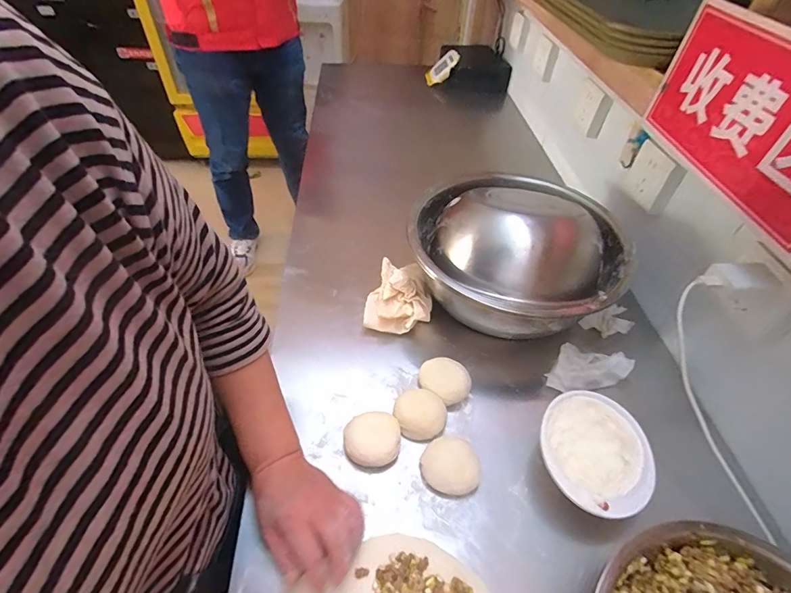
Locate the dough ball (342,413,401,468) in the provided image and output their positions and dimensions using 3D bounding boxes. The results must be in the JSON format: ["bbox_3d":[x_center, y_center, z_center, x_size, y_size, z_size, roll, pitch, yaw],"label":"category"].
[{"bbox_3d":[-0.029,0.174,0.489,0.068,0.037,0.065,2,47,-2],"label":"dough ball"}]

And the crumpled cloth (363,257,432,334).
[{"bbox_3d":[0.004,-0.007,0.641,0.102,0.052,0.139,2,47,-2],"label":"crumpled cloth"}]

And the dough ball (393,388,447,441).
[{"bbox_3d":[0.031,0.152,0.513,0.061,0.031,0.060,0,47,-1],"label":"dough ball"}]

